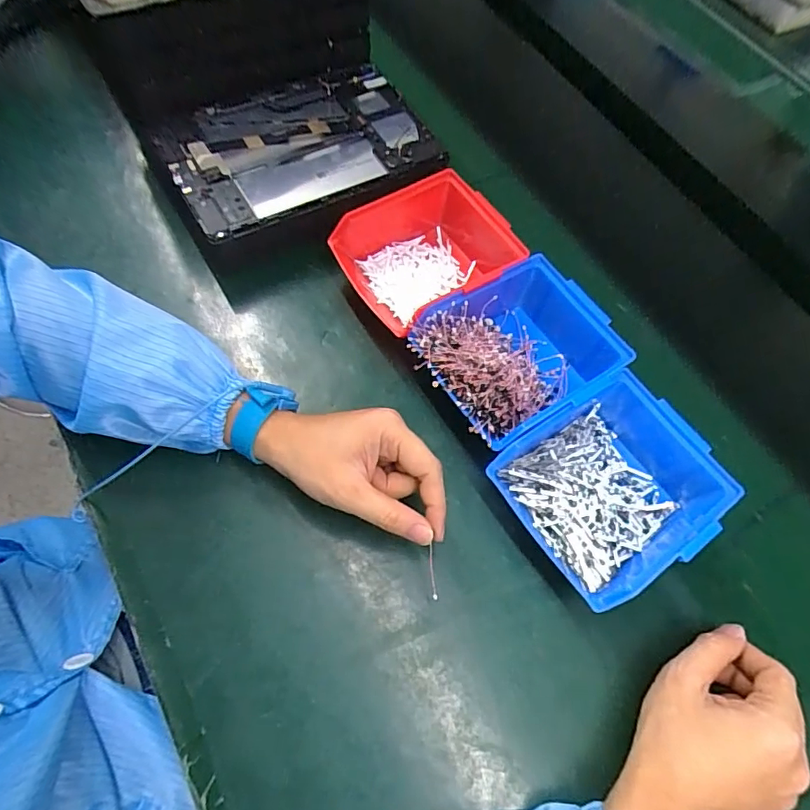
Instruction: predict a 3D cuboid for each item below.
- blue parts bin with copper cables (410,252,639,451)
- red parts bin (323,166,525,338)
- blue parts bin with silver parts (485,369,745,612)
[{"bbox_3d":[0.093,-0.039,0.423,0.155,0.069,0.122,-28,70,-18],"label":"blue parts bin with copper cables"},{"bbox_3d":[0.028,-0.134,0.463,0.163,0.077,0.124,-28,70,-18],"label":"red parts bin"},{"bbox_3d":[0.155,0.060,0.383,0.150,0.070,0.124,-30,71,-18],"label":"blue parts bin with silver parts"}]

